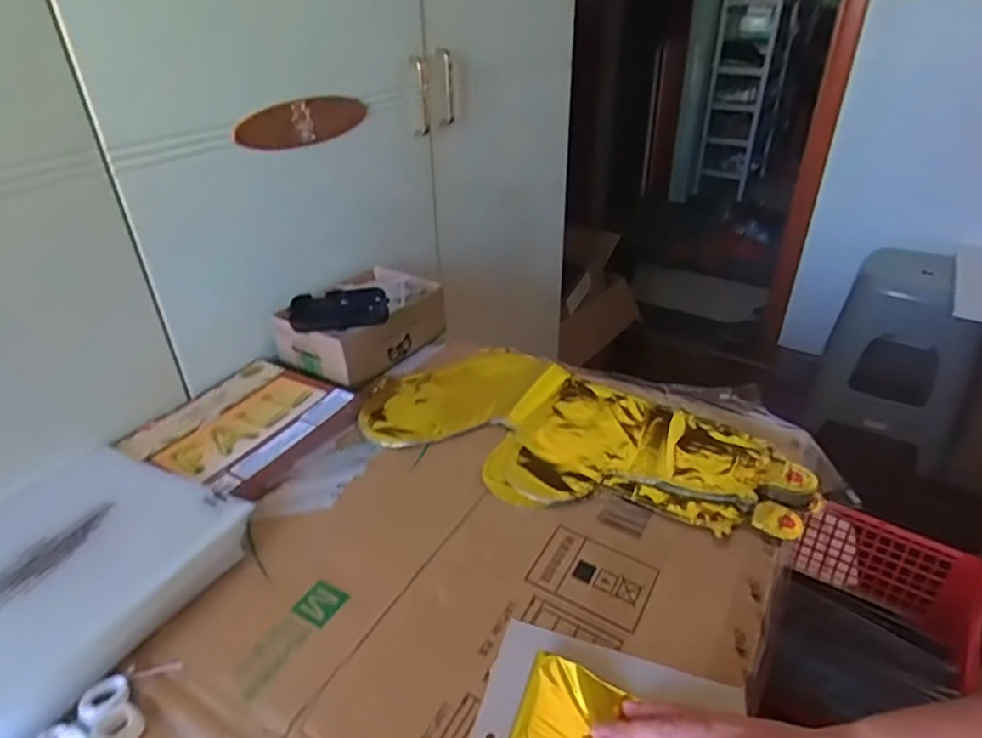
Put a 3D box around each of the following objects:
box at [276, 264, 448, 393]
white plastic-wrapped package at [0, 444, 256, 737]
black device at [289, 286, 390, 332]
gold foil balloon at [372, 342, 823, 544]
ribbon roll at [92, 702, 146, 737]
[{"bbox_3d":[-0.163,-0.065,0.768,0.146,0.083,0.197,22,39,30],"label":"box"},{"bbox_3d":[-0.342,0.152,0.464,0.245,0.038,0.222,16,36,23],"label":"white plastic-wrapped package"},{"bbox_3d":[-0.173,-0.068,0.687,0.106,0.025,0.051,-8,34,-10],"label":"black device"},{"bbox_3d":[0.088,0.063,0.615,0.426,0.018,0.226,21,38,29],"label":"gold foil balloon"},{"bbox_3d":[-0.232,0.224,0.375,0.024,0.012,0.025,0,33,0],"label":"ribbon roll"}]

